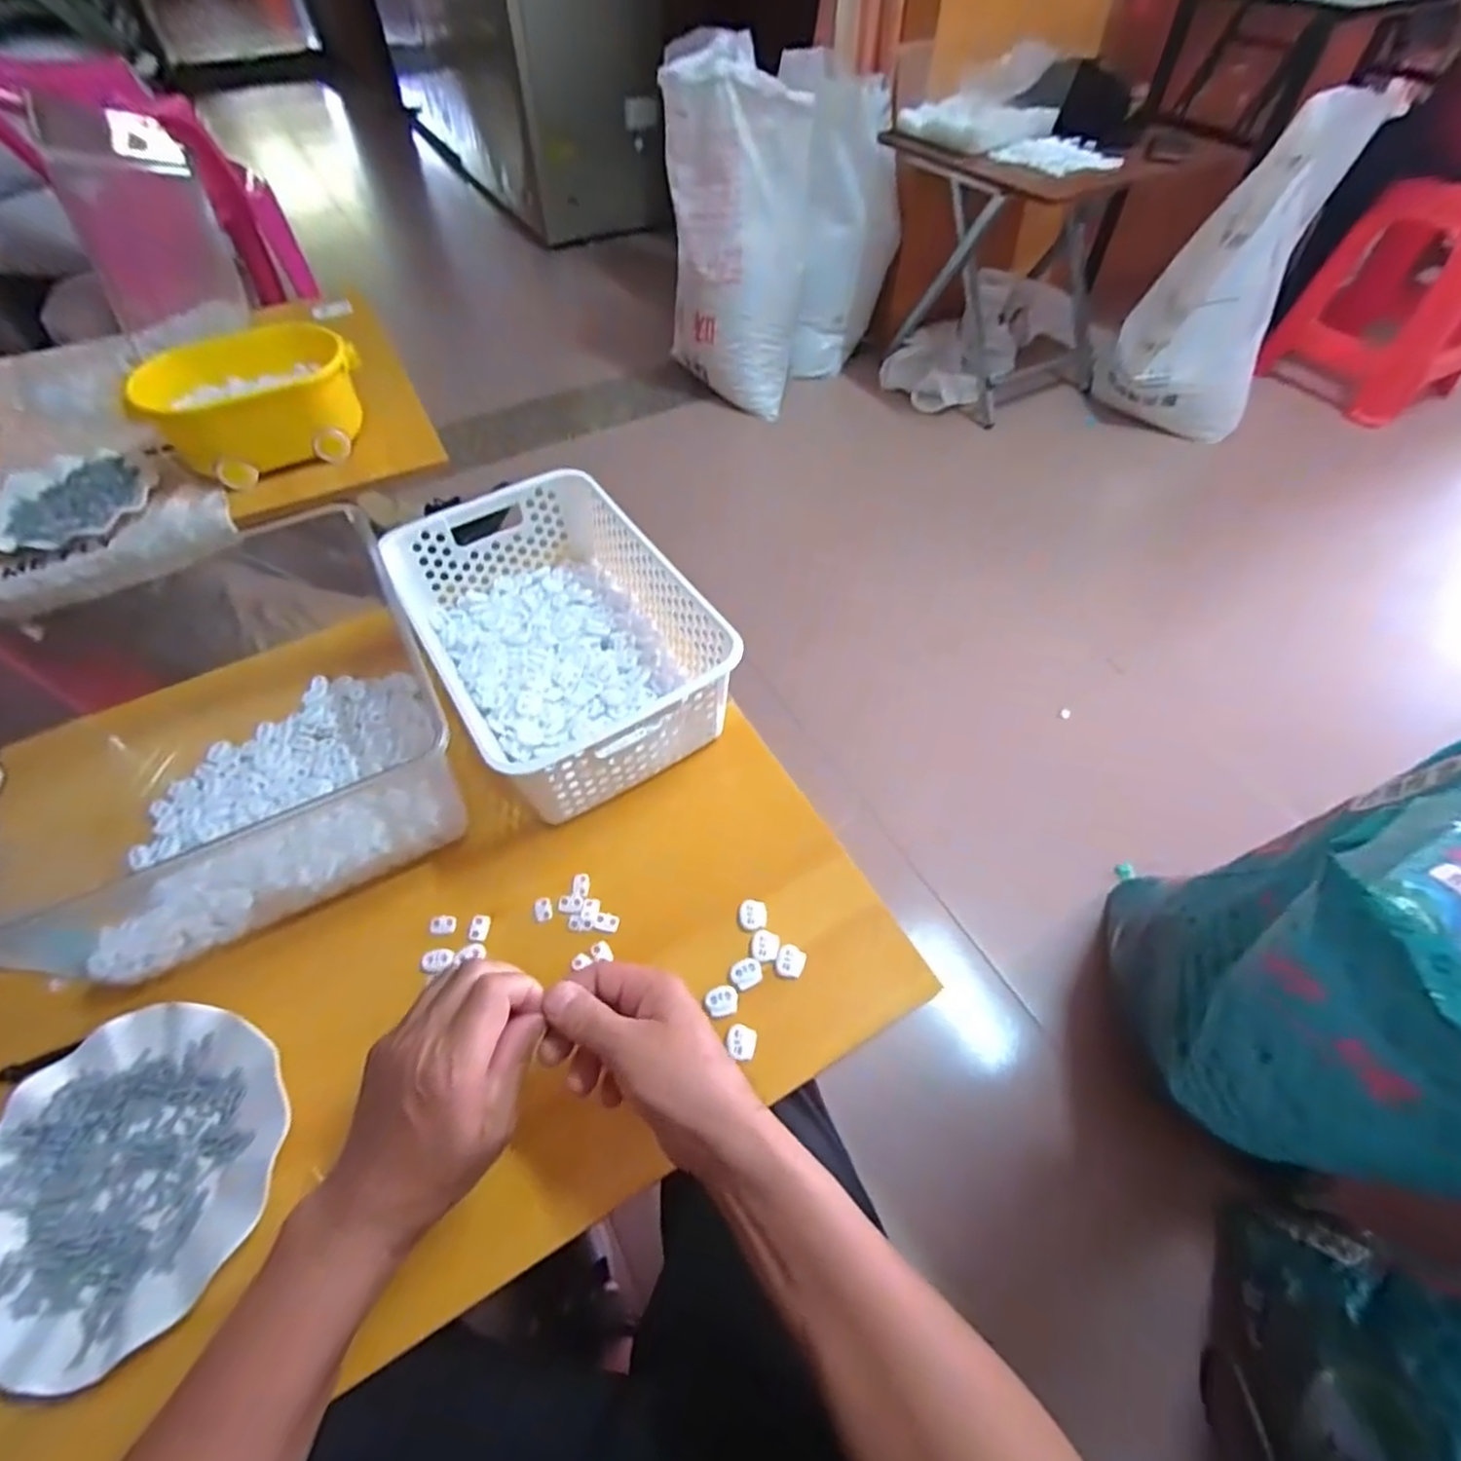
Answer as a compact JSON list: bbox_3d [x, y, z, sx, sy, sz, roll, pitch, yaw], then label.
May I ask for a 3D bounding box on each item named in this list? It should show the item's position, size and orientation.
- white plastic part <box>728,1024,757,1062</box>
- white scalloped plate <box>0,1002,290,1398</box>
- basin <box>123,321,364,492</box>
[{"bbox_3d":[0.007,0.210,0.459,0.020,0.007,0.023,14,55,11],"label":"white plastic part"},{"bbox_3d":[-0.365,0.268,0.413,0.176,0.021,0.176,0,54,1],"label":"white scalloped plate"},{"bbox_3d":[-0.586,-0.406,0.855,0.249,0.112,0.141,-29,59,-19],"label":"basin"}]

